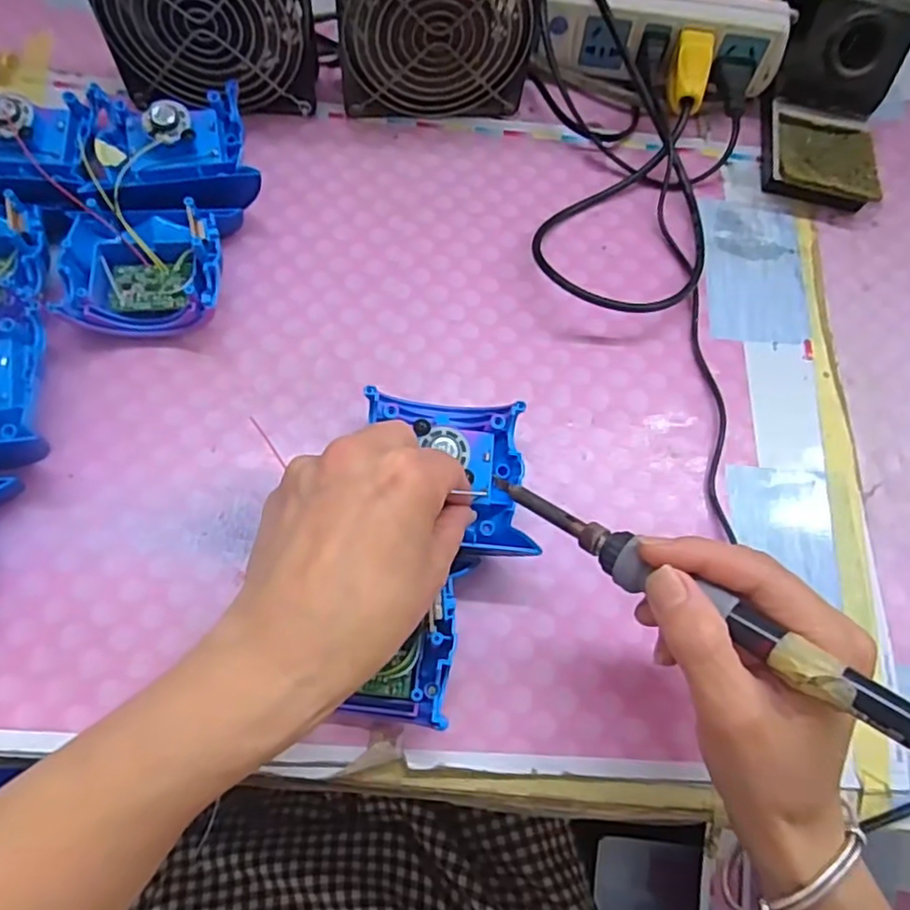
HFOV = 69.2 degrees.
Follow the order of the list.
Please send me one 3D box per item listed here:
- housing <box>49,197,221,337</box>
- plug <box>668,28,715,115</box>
[{"bbox_3d":[-0.170,-0.103,0.364,0.082,0.035,0.082,1,70,-2],"label":"housing"},{"bbox_3d":[0.154,-0.251,0.431,0.023,0.018,0.050,11,90,2],"label":"plug"}]

